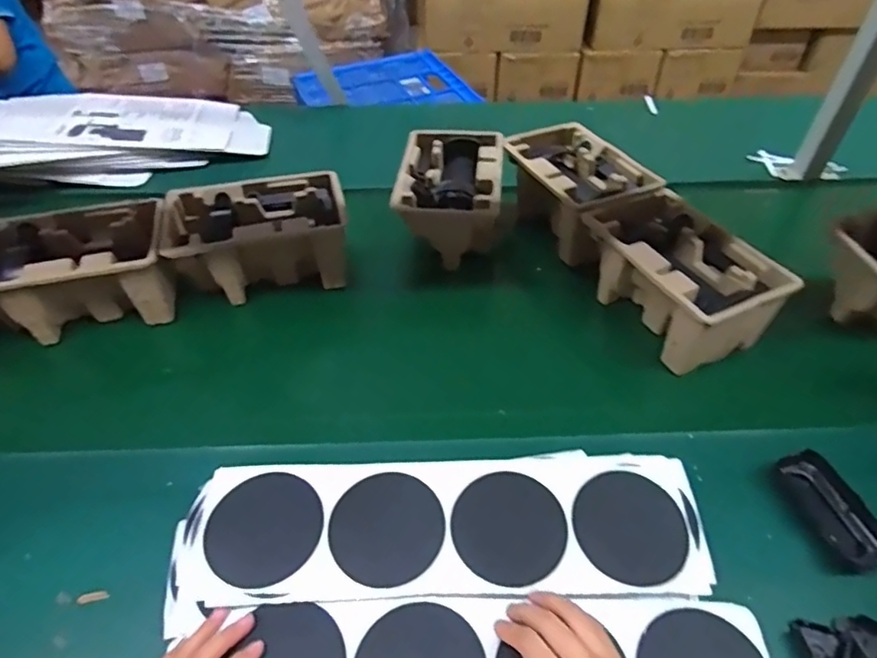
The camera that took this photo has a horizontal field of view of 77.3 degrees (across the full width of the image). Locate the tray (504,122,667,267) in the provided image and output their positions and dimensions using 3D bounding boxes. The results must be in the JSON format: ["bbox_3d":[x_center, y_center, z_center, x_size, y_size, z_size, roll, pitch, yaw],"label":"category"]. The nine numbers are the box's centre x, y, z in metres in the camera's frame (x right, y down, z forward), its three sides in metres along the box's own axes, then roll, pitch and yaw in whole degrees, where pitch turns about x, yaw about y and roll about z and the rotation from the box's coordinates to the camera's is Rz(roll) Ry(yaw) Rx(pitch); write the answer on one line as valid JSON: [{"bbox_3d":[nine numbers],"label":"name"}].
[{"bbox_3d":[0.204,-0.200,0.820,0.151,0.107,0.245,-18,47,-18],"label":"tray"}]

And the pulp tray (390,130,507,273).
[{"bbox_3d":[0.018,-0.187,0.820,0.140,0.125,0.215,4,44,3],"label":"pulp tray"}]

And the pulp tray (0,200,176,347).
[{"bbox_3d":[-0.456,-0.069,0.690,0.226,0.105,0.138,-11,45,-12],"label":"pulp tray"}]

